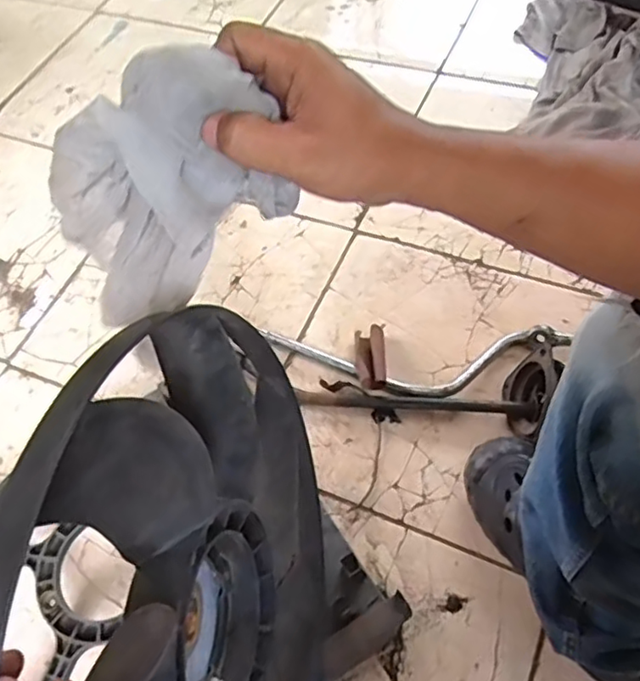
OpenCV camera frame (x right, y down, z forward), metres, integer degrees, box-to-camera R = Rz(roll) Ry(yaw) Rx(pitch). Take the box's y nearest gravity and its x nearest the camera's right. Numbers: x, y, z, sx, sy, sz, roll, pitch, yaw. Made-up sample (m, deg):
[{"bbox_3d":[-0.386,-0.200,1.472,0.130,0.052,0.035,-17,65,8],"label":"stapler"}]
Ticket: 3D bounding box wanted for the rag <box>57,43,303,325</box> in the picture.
[{"bbox_3d":[-0.099,-0.067,0.366,0.117,0.214,0.058,21,60,-19],"label":"rag"}]

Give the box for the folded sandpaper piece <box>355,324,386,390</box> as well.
[{"bbox_3d":[0.070,0.017,0.848,0.039,0.020,0.118,-1,46,3],"label":"folded sandpaper piece"}]

